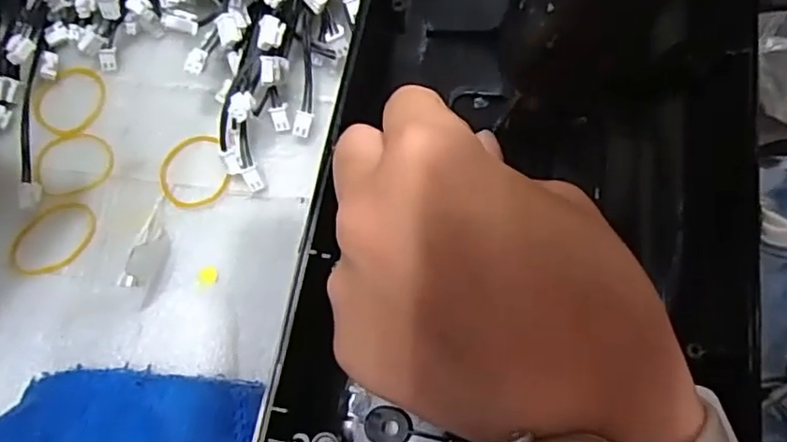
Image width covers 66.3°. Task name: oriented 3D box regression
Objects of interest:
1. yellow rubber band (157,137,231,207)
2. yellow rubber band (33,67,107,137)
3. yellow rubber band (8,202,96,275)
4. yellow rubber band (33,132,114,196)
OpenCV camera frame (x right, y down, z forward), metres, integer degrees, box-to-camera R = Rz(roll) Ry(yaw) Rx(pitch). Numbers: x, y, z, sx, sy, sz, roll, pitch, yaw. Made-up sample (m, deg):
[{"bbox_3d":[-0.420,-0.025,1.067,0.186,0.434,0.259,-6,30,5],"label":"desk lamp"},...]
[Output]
[{"bbox_3d":[-0.079,-0.019,0.236,0.027,0.004,0.030,-21,71,-4],"label":"yellow rubber band"},{"bbox_3d":[-0.133,-0.050,0.247,0.030,0.004,0.031,-1,71,4],"label":"yellow rubber band"},{"bbox_3d":[-0.129,0.007,0.227,0.023,0.004,0.034,43,79,16],"label":"yellow rubber band"},{"bbox_3d":[-0.127,-0.024,0.238,0.030,0.004,0.028,-14,71,-1],"label":"yellow rubber band"}]

